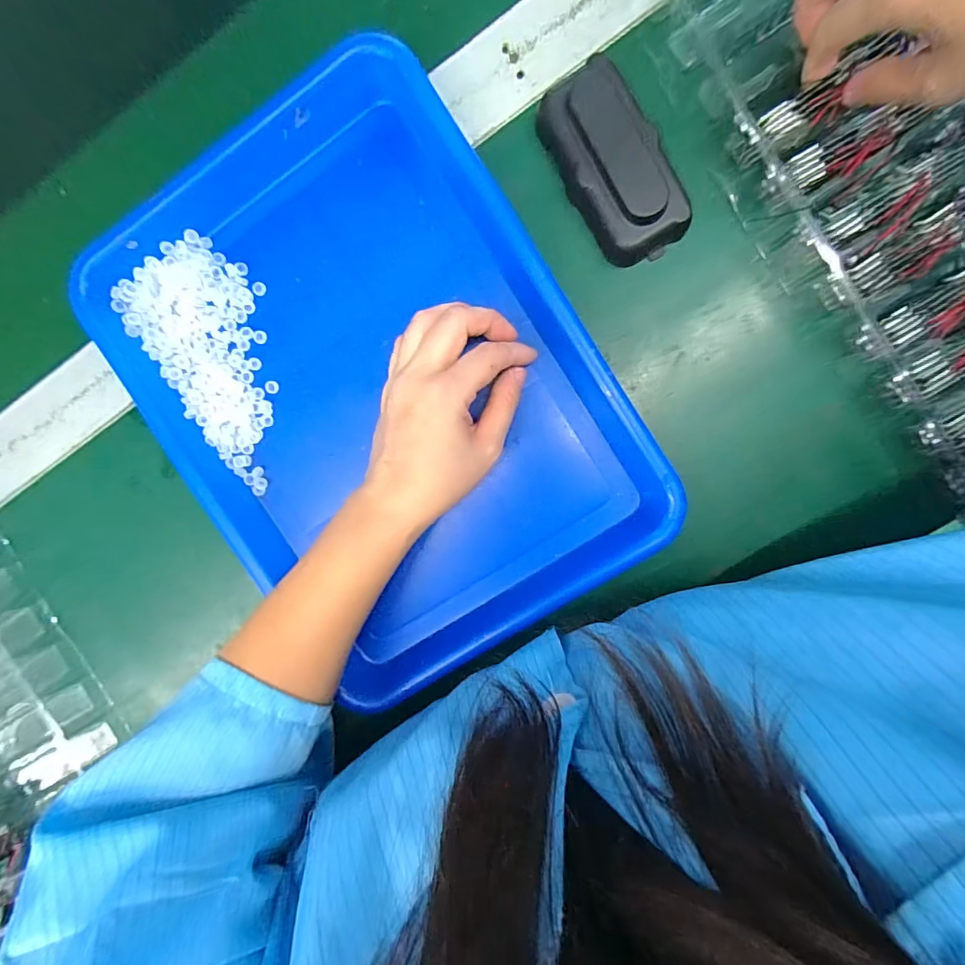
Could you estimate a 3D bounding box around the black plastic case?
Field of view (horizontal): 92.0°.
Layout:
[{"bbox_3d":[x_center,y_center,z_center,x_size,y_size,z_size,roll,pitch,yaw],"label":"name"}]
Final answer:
[{"bbox_3d":[0.075,-0.180,0.265,0.049,0.027,0.103,-29,90,7],"label":"black plastic case"}]

